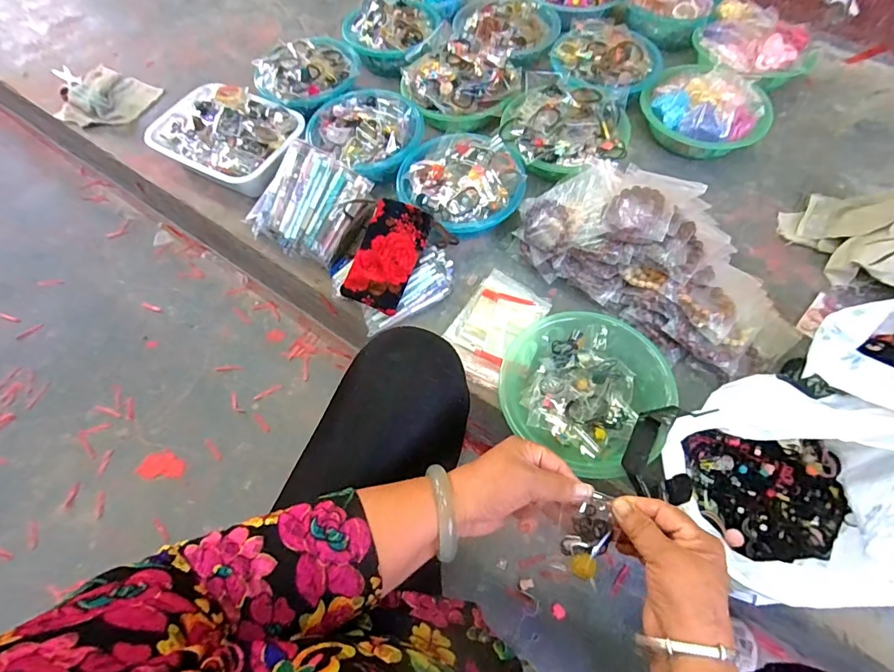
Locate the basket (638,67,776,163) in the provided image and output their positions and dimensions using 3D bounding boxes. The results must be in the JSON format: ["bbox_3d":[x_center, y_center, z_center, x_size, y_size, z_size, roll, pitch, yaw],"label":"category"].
[{"bbox_3d":[0.498,-0.434,0.915,0.202,0.114,0.191,-1,62,1],"label":"basket"}]

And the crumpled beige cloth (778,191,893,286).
[{"bbox_3d":[0.713,-0.168,0.762,0.178,0.107,0.234,-23,64,-10],"label":"crumpled beige cloth"}]

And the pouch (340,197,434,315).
[{"bbox_3d":[-0.094,-0.129,0.740,0.093,0.016,0.173,22,80,-9],"label":"pouch"}]

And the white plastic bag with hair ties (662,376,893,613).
[{"bbox_3d":[0.402,0.157,0.534,0.297,0.161,0.231,-27,64,-12],"label":"white plastic bag with hair ties"}]

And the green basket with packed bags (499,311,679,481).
[{"bbox_3d":[0.198,0.070,0.665,0.224,0.068,0.227,-1,62,1],"label":"green basket with packed bags"}]

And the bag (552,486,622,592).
[{"bbox_3d":[0.114,0.166,0.389,0.040,0.017,0.069,13,76,19],"label":"bag"}]

